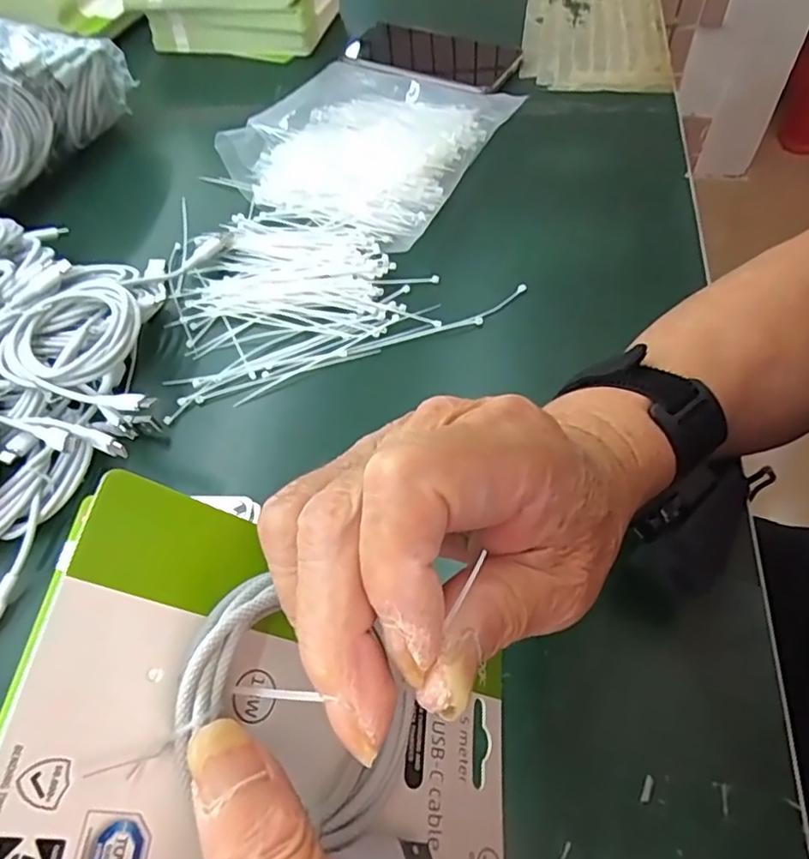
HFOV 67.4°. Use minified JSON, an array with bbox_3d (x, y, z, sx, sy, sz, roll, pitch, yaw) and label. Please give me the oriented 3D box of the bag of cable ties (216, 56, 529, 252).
[{"bbox_3d":[-0.034,-0.244,0.499,0.195,0.036,0.200,23,61,19],"label":"bag of cable ties"}]

